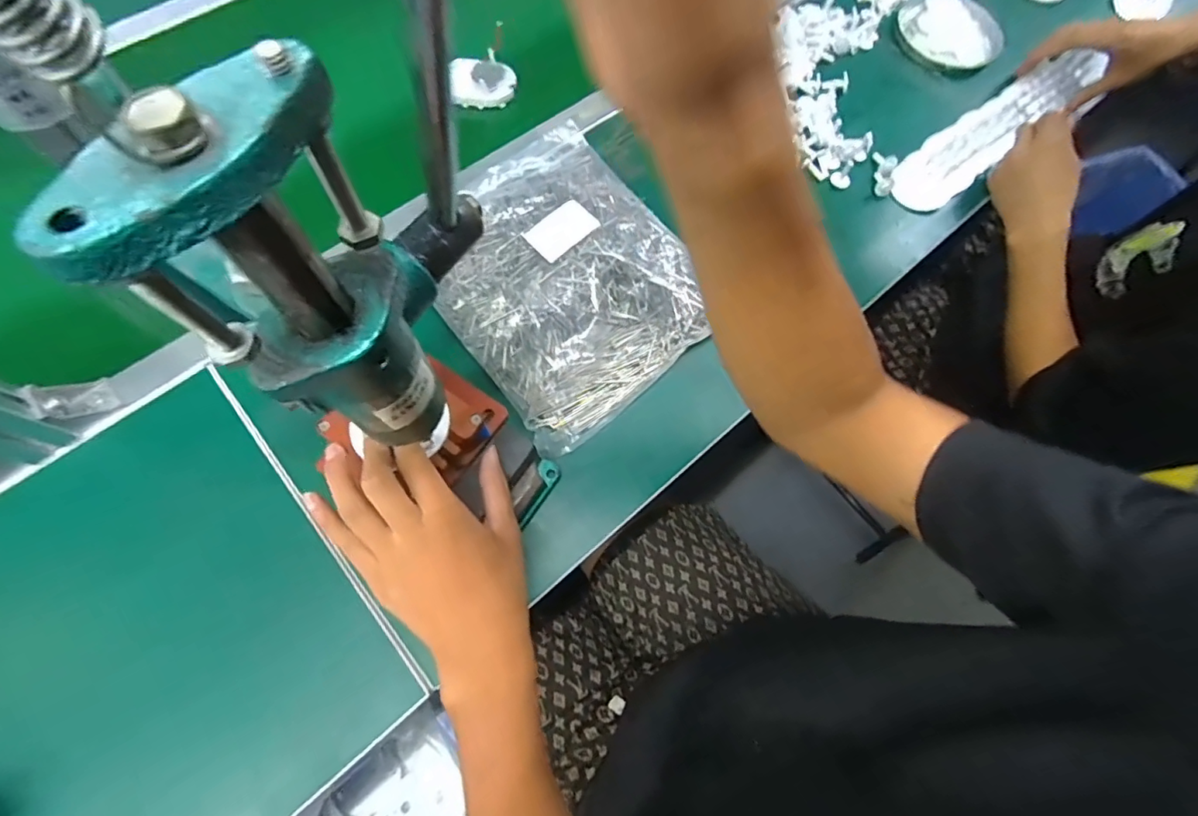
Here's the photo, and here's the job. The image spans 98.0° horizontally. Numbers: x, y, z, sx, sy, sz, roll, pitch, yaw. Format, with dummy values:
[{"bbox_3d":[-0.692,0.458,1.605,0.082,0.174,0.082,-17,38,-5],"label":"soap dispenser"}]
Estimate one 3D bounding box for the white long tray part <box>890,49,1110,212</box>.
[{"bbox_3d":[0.468,-0.330,0.609,0.323,0.035,0.075,-33,74,-14],"label":"white long tray part"}]

